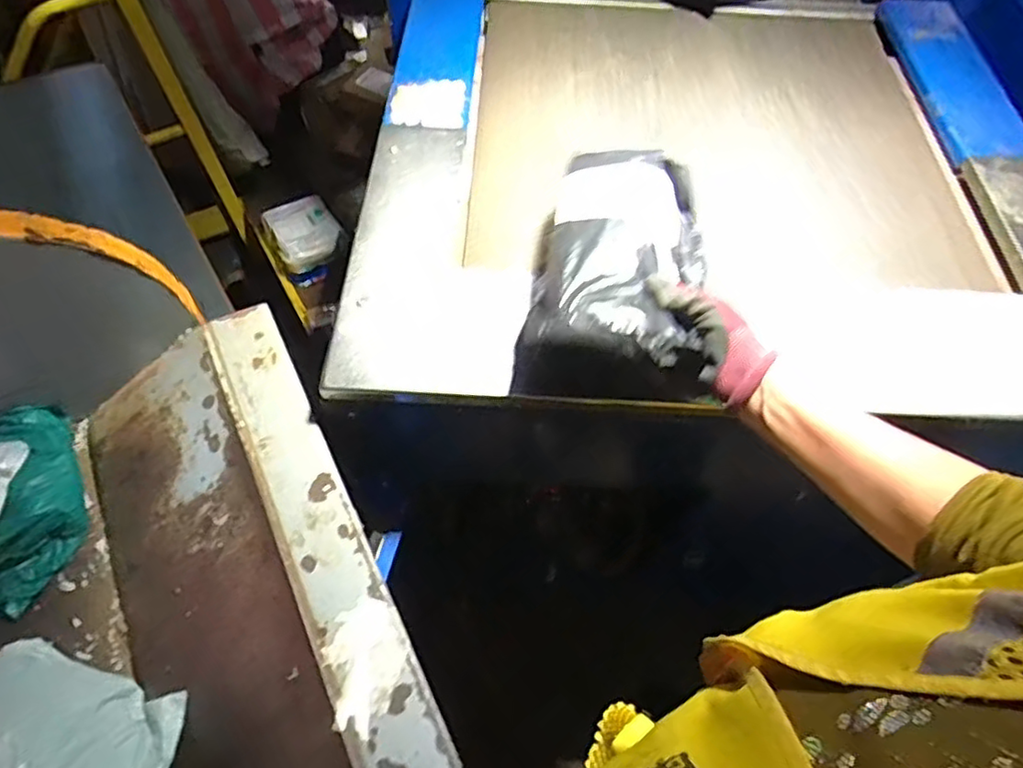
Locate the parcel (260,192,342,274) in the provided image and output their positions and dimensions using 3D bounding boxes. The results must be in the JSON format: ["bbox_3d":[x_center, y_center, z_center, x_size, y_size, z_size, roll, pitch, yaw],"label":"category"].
[{"bbox_3d":[-0.586,-0.423,1.832,0.179,0.060,0.237,-26,63,-18],"label":"parcel"}]

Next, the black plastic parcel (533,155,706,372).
[{"bbox_3d":[0.101,-0.134,0.599,0.148,0.043,0.261,8,58,2],"label":"black plastic parcel"}]

